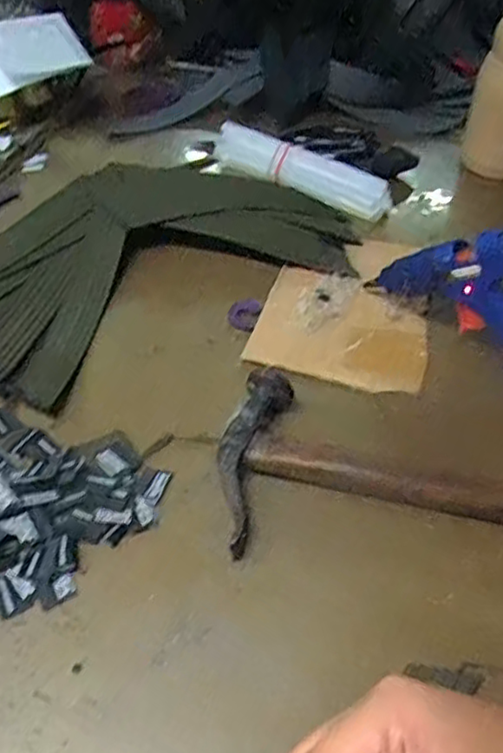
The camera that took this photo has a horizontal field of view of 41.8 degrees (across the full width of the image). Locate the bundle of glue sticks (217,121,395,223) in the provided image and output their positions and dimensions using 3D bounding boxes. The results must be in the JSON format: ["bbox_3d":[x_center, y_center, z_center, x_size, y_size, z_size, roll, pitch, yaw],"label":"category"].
[{"bbox_3d":[0.043,-0.200,0.622,0.188,0.031,0.033,27,53,23],"label":"bundle of glue sticks"}]

